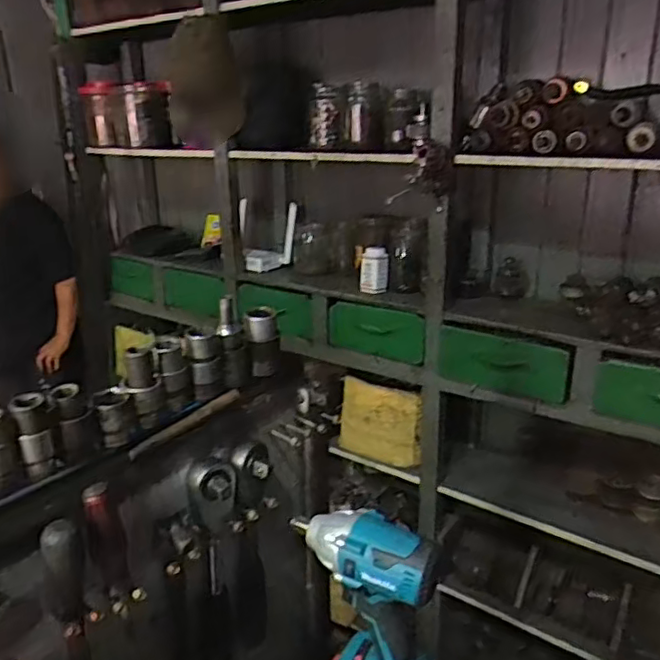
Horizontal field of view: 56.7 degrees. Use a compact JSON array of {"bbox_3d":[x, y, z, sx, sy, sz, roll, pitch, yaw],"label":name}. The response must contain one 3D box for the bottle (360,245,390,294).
[{"bbox_3d":[0.105,-0.145,1.452,0.065,0.097,0.062,0,20,3],"label":"bottle"}]

